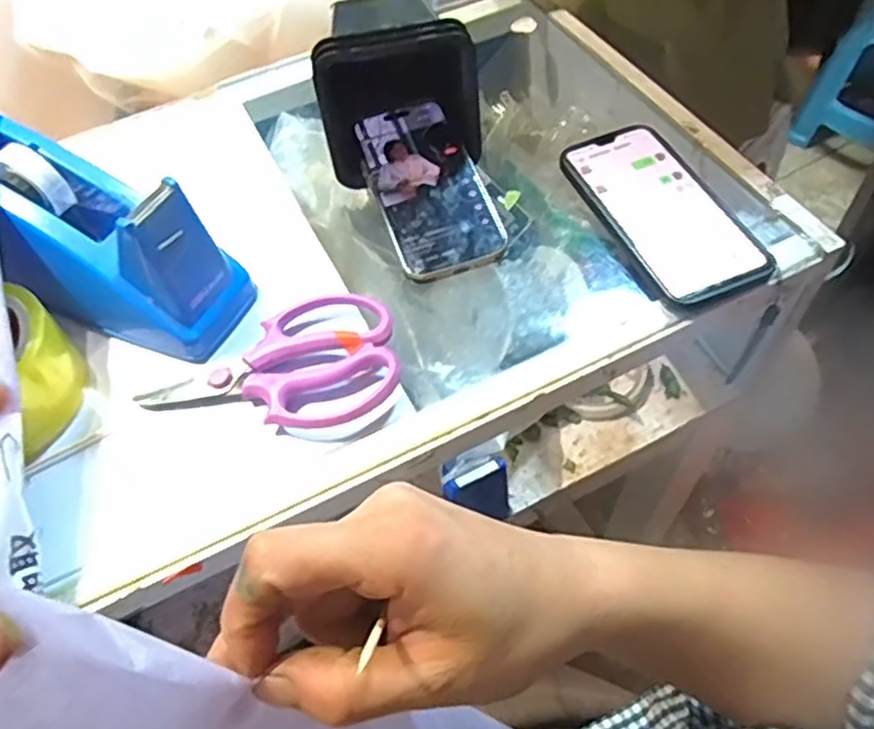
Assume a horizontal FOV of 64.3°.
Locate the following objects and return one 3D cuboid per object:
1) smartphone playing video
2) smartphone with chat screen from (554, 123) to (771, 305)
[{"bbox_3d":[-0.006,-0.125,0.484,0.071,0.006,0.145,-18,65,-6],"label":"smartphone playing video"},{"bbox_3d":[0.151,-0.103,0.471,0.078,0.017,0.157,-20,59,-9],"label":"smartphone with chat screen"}]

